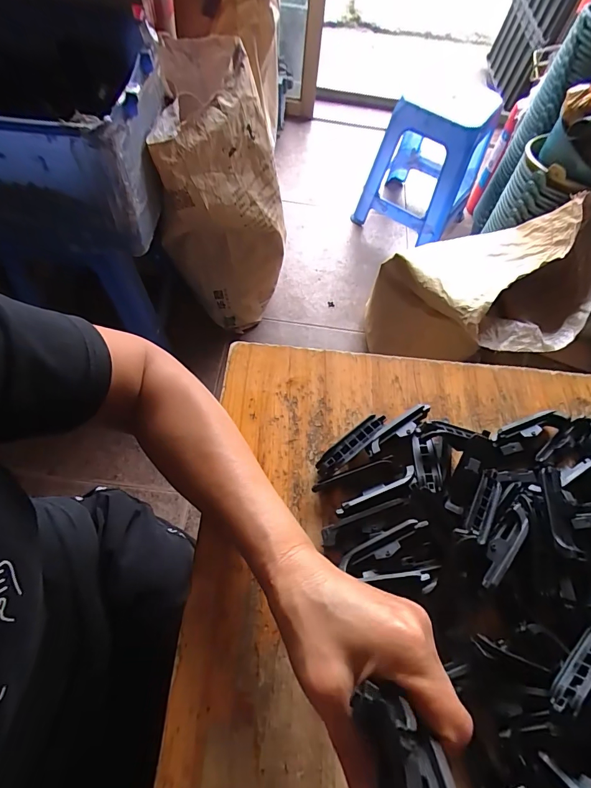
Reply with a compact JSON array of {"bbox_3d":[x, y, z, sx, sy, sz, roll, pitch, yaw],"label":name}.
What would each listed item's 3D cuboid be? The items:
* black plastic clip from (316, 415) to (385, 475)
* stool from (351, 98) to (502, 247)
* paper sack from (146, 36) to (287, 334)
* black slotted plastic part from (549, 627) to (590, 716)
[{"bbox_3d":[0.049,0.044,0.338,0.072,0.016,0.017,-36,71,-20],"label":"black plastic clip"},{"bbox_3d":[0.480,-0.837,1.454,0.356,0.378,0.368,28,64,10],"label":"stool"},{"bbox_3d":[-0.181,-0.451,1.000,0.302,0.582,0.253,1,62,-4],"label":"paper sack"},{"bbox_3d":[0.184,0.176,0.254,0.063,0.012,0.013,-36,71,-20],"label":"black slotted plastic part"}]

